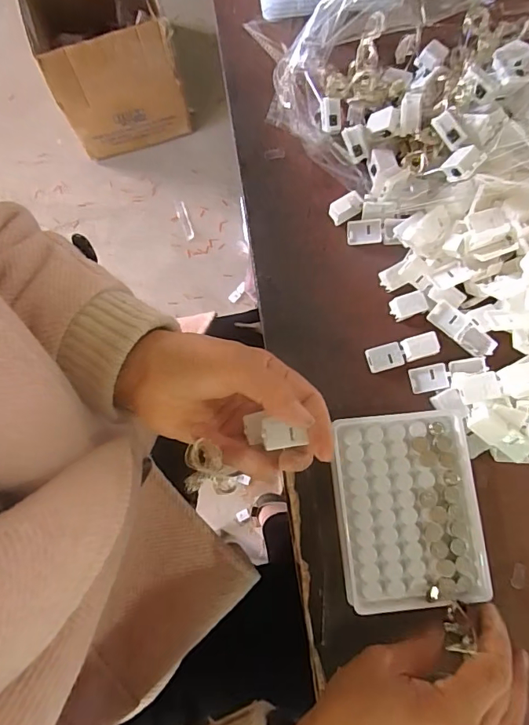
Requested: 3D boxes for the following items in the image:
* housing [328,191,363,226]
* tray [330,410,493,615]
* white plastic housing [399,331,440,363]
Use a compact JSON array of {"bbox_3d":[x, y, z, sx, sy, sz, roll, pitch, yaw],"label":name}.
[{"bbox_3d":[0.068,-0.128,0.382,0.026,0.017,0.014,-28,81,-5],"label":"housing"},{"bbox_3d":[0.101,0.102,0.326,0.098,0.012,0.128,-7,79,-2],"label":"tray"},{"bbox_3d":[0.123,-0.012,0.364,0.028,0.004,0.018,-17,92,6],"label":"white plastic housing"}]

